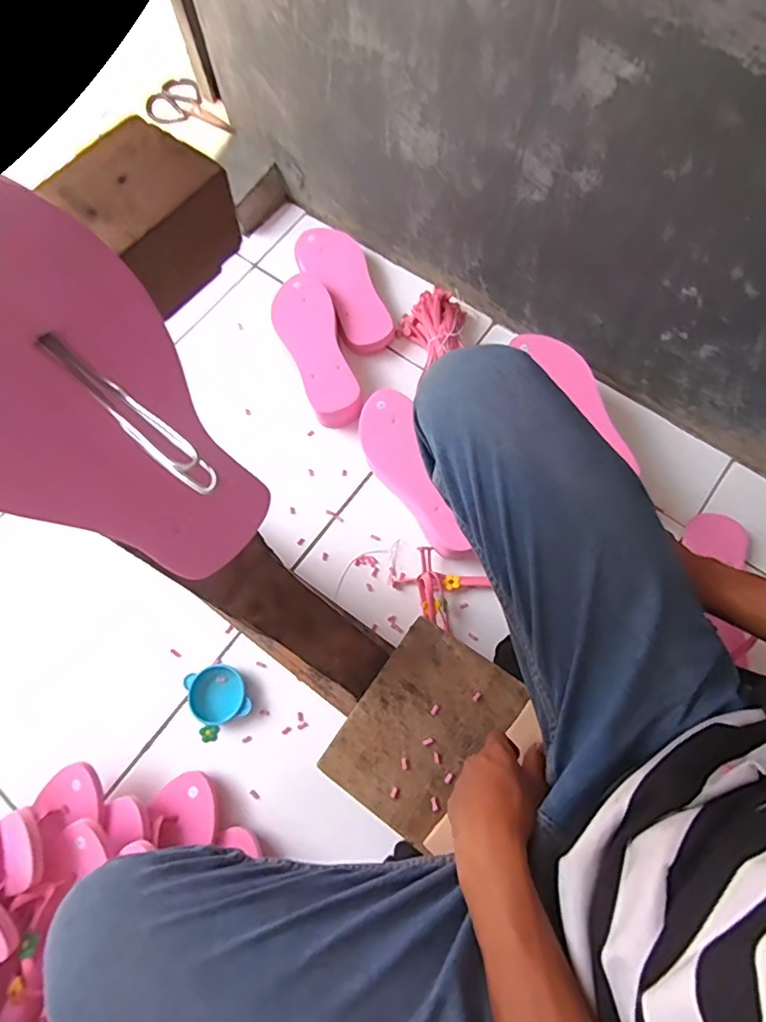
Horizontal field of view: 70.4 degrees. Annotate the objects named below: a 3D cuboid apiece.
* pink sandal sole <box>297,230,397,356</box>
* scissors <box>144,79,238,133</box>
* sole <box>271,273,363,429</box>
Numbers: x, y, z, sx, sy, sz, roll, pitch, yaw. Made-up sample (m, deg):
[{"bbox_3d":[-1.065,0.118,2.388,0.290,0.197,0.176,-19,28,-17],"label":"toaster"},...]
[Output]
[{"bbox_3d":[-0.061,-0.361,0.874,0.100,0.046,0.241,-24,71,-7],"label":"pink sandal sole"},{"bbox_3d":[-0.340,-0.721,0.979,0.204,0.012,0.092,34,89,13],"label":"scissors"},{"bbox_3d":[-0.103,-0.240,0.836,0.090,0.065,0.252,-18,70,-5],"label":"sole"}]

